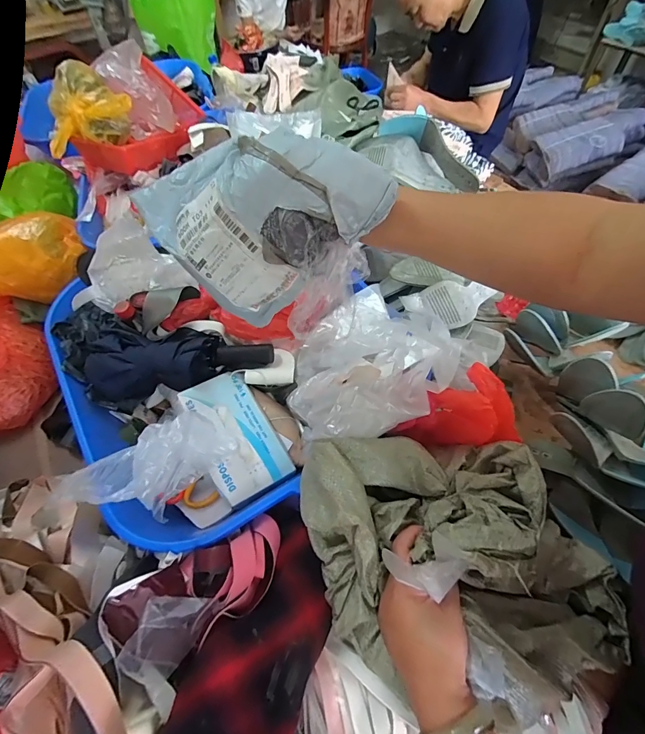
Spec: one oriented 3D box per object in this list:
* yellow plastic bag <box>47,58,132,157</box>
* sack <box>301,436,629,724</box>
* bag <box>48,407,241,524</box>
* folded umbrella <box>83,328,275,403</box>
[{"bbox_3d":[-0.560,-0.611,0.848,0.206,0.117,0.166,-22,59,-10],"label":"yellow plastic bag"},{"bbox_3d":[0.158,0.201,0.388,0.347,0.138,0.233,0,57,3],"label":"sack"},{"bbox_3d":[-0.221,0.130,0.486,0.207,0.084,0.115,-35,62,-18],"label":"bag"},{"bbox_3d":[-0.243,-0.013,0.602,0.314,0.065,0.105,-3,57,2],"label":"folded umbrella"}]

